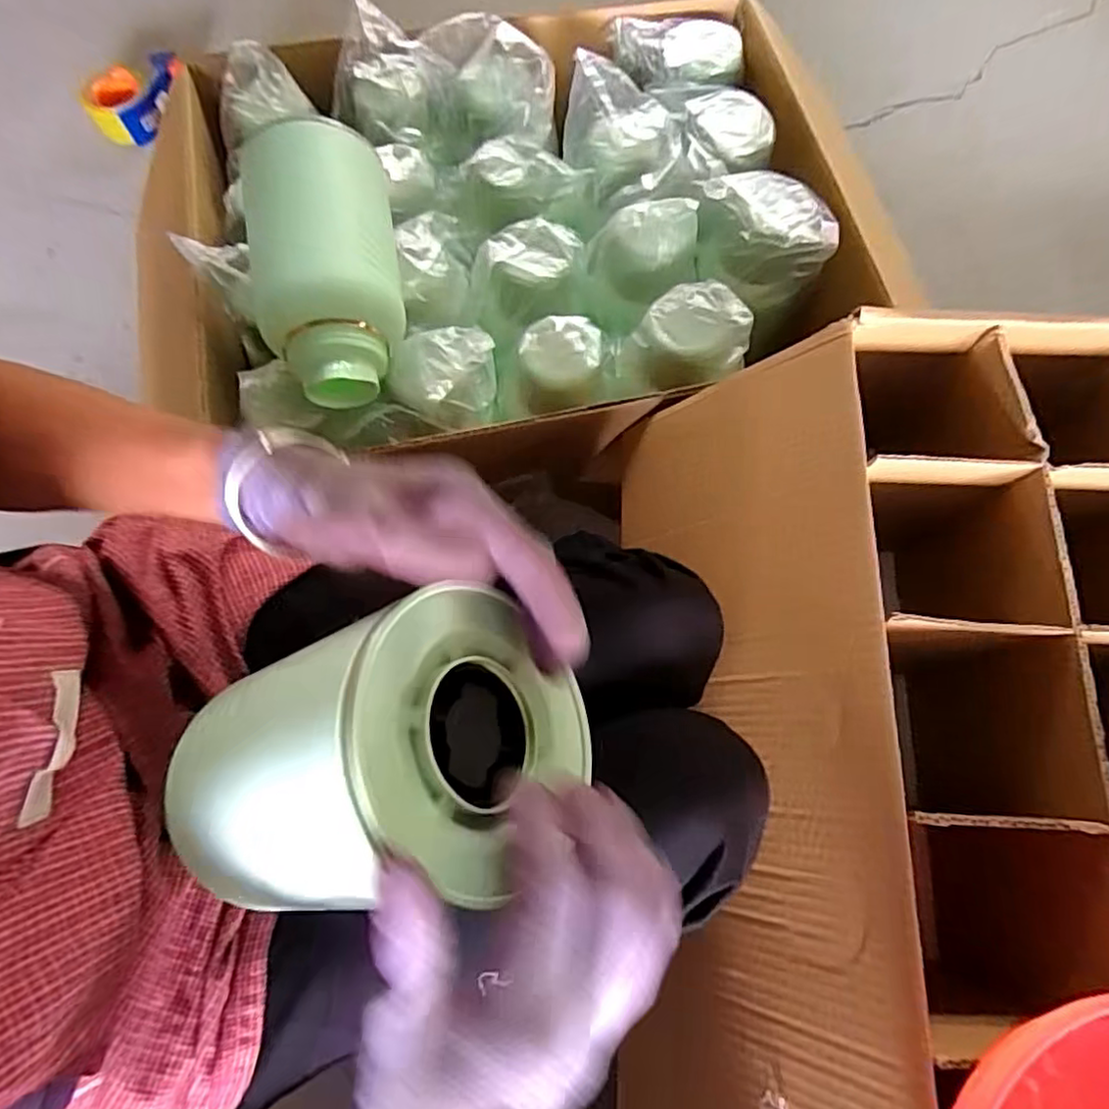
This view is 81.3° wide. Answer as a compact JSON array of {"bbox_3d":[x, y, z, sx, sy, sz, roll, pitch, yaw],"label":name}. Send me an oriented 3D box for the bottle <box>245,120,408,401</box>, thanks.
[{"bbox_3d":[-0.197,-0.237,0.557,0.122,0.113,0.227,-10,72,-4],"label":"bottle"}]

